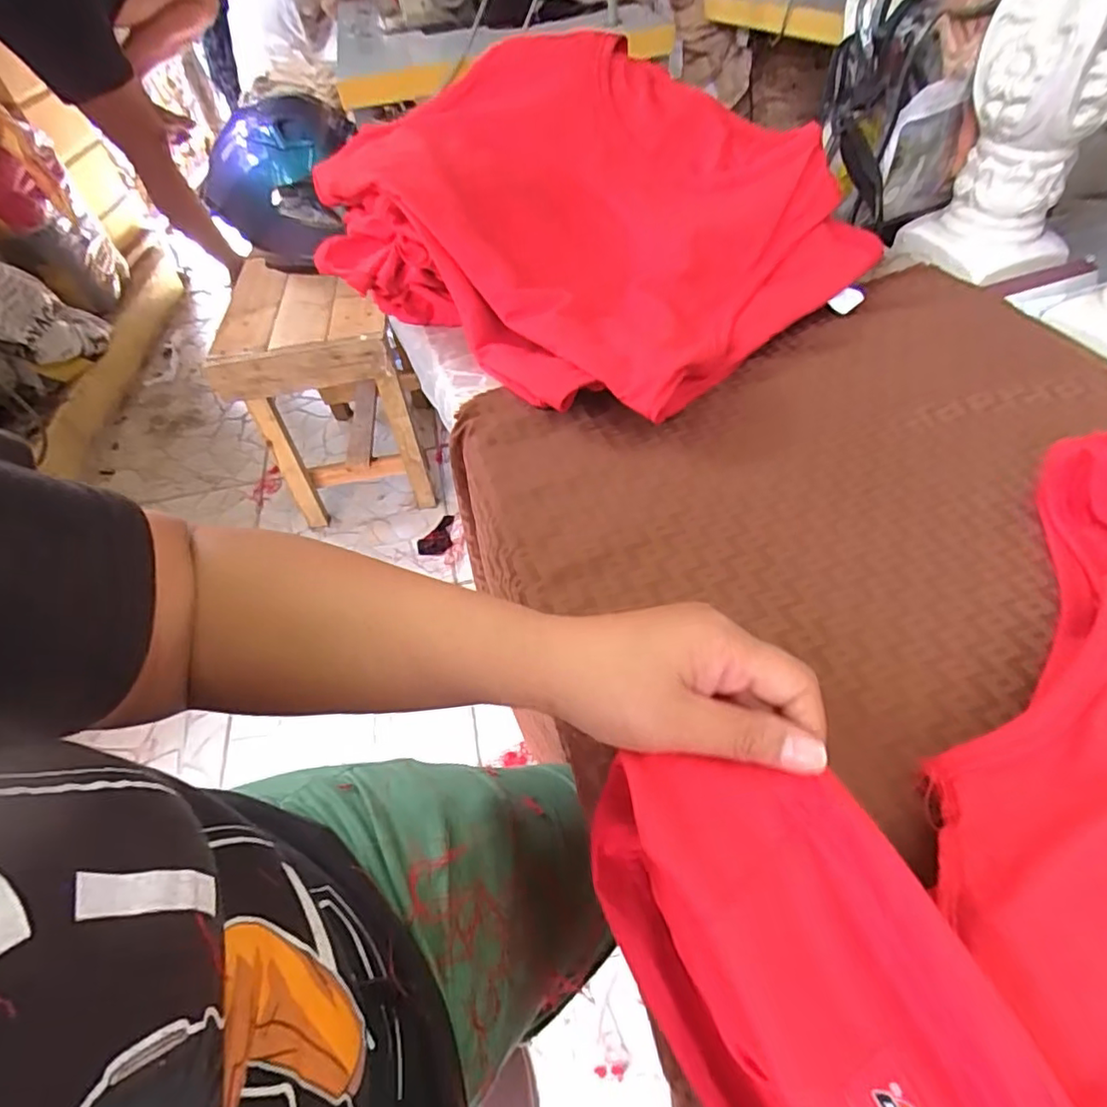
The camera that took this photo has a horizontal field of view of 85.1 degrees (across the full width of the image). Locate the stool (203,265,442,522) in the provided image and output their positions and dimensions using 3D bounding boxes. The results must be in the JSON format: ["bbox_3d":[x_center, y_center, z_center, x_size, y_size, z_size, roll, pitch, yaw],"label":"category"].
[{"bbox_3d":[-0.421,-0.306,1.202,0.293,0.416,0.292,-7,50,-1],"label":"stool"}]

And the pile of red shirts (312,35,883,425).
[{"bbox_3d":[0.020,-0.325,0.555,0.454,0.136,0.357,34,62,26],"label":"pile of red shirts"}]

